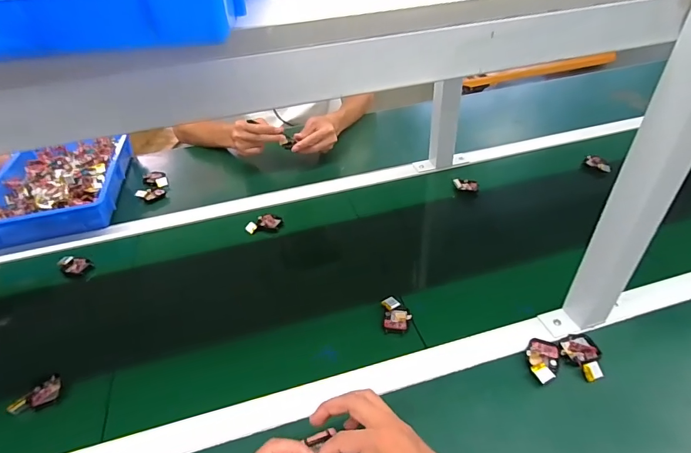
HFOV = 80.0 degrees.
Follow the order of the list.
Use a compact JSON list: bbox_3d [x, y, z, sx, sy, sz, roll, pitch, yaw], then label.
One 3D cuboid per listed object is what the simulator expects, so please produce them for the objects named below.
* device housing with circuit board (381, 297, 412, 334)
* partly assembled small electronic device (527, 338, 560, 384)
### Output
[{"bbox_3d":[0.073,0.127,0.592,0.040,0.013,0.055,-3,40,2],"label":"device housing with circuit board"},{"bbox_3d":[0.249,0.168,0.518,0.037,0.009,0.065,12,43,19],"label":"partly assembled small electronic device"}]

